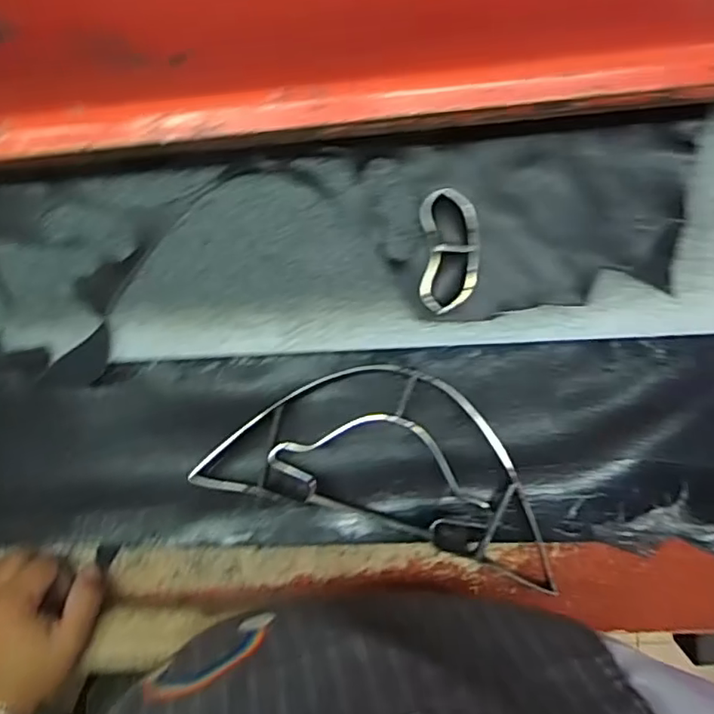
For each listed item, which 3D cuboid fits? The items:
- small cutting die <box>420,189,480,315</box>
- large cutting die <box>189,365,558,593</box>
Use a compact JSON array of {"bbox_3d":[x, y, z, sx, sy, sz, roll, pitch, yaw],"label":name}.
[{"bbox_3d":[0.062,-0.071,0.408,0.038,0.034,0.079,0,92,2],"label":"small cutting die"},{"bbox_3d":[0.021,0.069,0.426,0.258,0.033,0.118,15,92,1],"label":"large cutting die"}]

